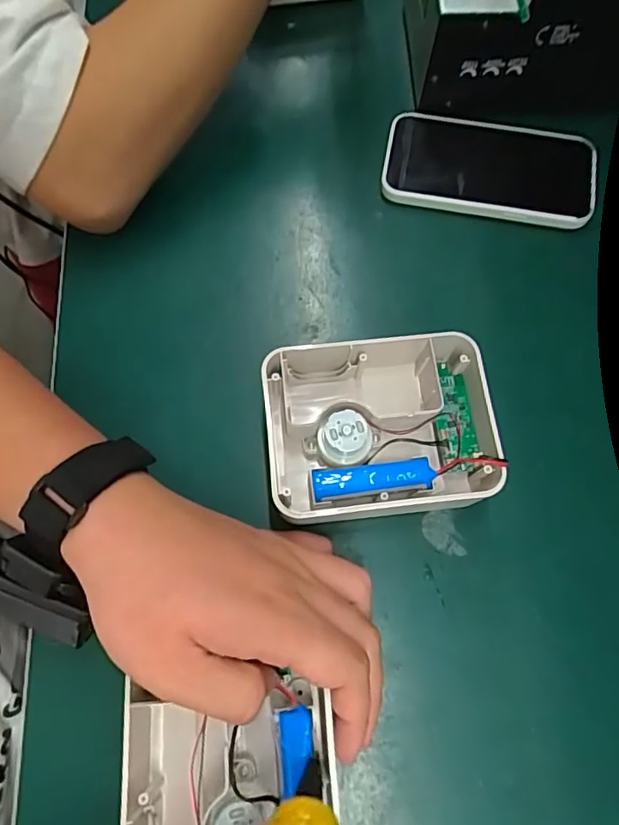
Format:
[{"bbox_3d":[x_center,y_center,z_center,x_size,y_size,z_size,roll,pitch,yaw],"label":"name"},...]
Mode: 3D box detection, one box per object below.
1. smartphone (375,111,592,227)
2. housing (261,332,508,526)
[{"bbox_3d":[0.129,-0.176,0.399,0.145,0.012,0.078,12,71,9],"label":"smartphone"},{"bbox_3d":[0.045,0.010,0.328,0.139,0.044,0.100,-7,71,-3],"label":"housing"}]

